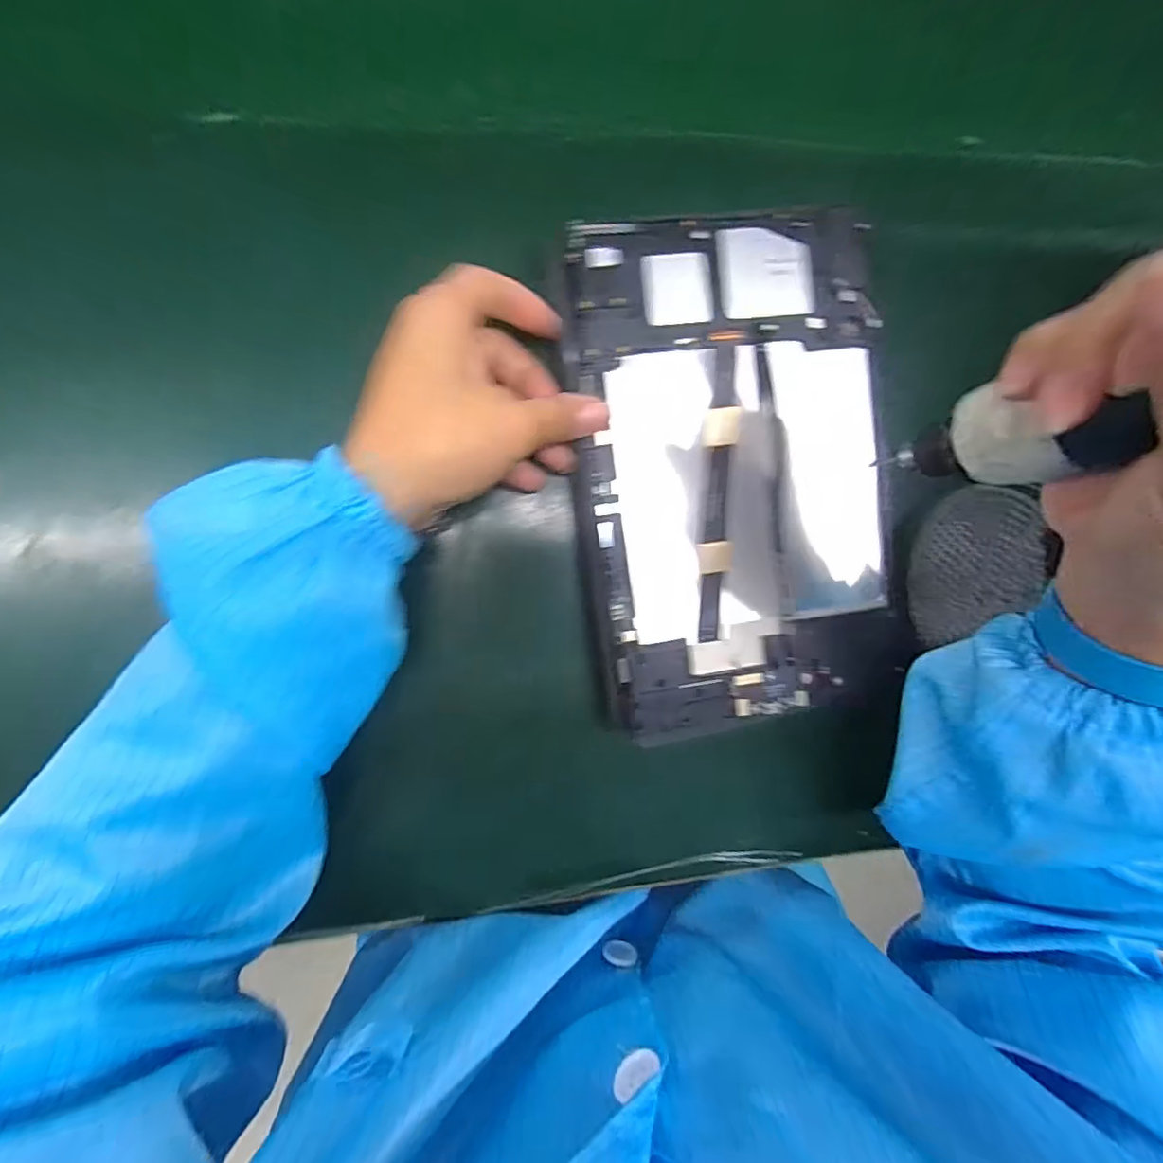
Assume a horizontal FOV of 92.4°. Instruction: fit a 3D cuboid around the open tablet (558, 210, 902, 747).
[{"bbox_3d":[0.077,-0.048,0.272,0.152,0.014,0.241,-7,98,-5],"label":"open tablet"}]

